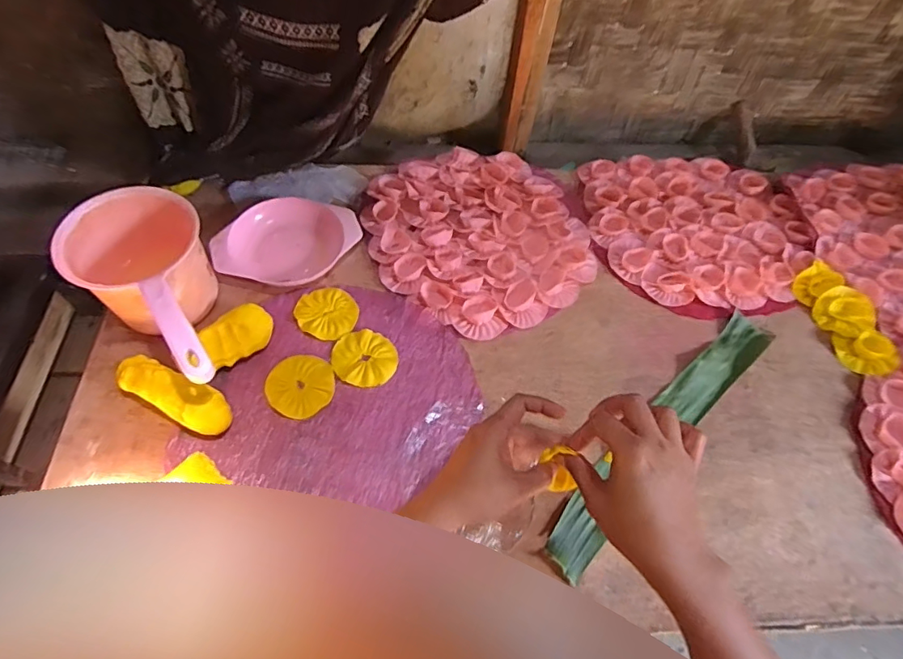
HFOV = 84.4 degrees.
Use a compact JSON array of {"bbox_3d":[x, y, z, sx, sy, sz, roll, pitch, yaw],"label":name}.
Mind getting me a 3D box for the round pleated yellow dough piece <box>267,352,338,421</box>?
[{"bbox_3d":[-0.178,0.063,0.583,0.082,0.008,0.076,1,61,-2],"label":"round pleated yellow dough piece"}]

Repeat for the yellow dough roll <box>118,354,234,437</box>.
[{"bbox_3d":[-0.309,0.072,0.556,0.143,0.049,0.049,25,63,11],"label":"yellow dough roll"}]

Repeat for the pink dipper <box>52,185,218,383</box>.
[{"bbox_3d":[-0.304,-0.036,0.566,0.259,0.130,0.138,39,66,17],"label":"pink dipper"}]

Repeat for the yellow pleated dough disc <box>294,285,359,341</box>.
[{"bbox_3d":[-0.161,-0.023,0.642,0.079,0.008,0.075,1,61,-2],"label":"yellow pleated dough disc"}]

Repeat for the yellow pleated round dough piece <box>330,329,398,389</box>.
[{"bbox_3d":[-0.107,0.035,0.615,0.075,0.007,0.077,1,61,-2],"label":"yellow pleated round dough piece"}]

